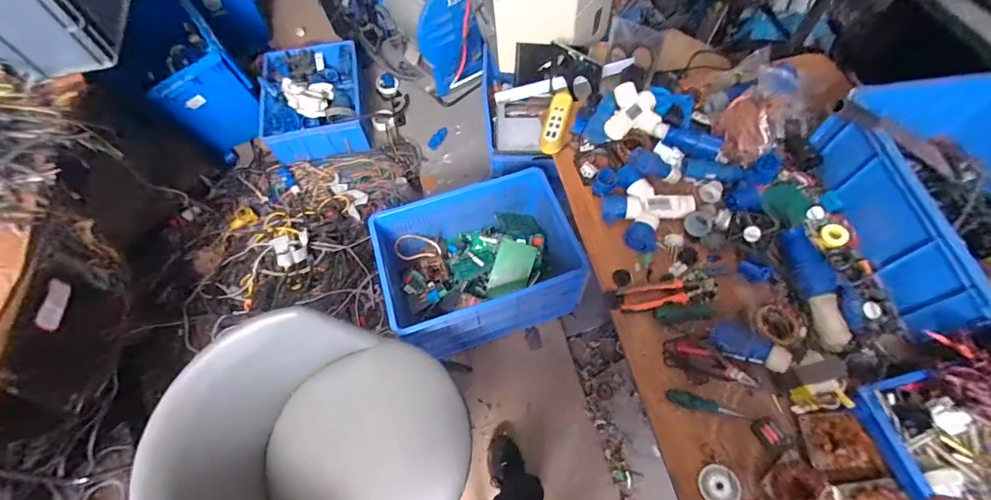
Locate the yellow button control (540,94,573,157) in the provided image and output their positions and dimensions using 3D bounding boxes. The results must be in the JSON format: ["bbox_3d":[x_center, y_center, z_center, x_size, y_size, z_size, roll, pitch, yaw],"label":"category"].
[{"bbox_3d":[0.155,-0.330,1.068,0.068,0.034,0.194,11,64,7],"label":"yellow button control"}]

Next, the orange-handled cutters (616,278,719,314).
[{"bbox_3d":[0.357,0.092,0.866,0.195,0.033,0.052,-9,63,-3],"label":"orange-handled cutters"}]

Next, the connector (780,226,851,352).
[{"bbox_3d":[0.622,0.067,0.811,0.062,0.061,0.241,-7,63,-2],"label":"connector"}]

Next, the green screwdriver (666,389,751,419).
[{"bbox_3d":[0.384,0.287,0.765,0.141,0.019,0.027,18,65,11],"label":"green screwdriver"}]

